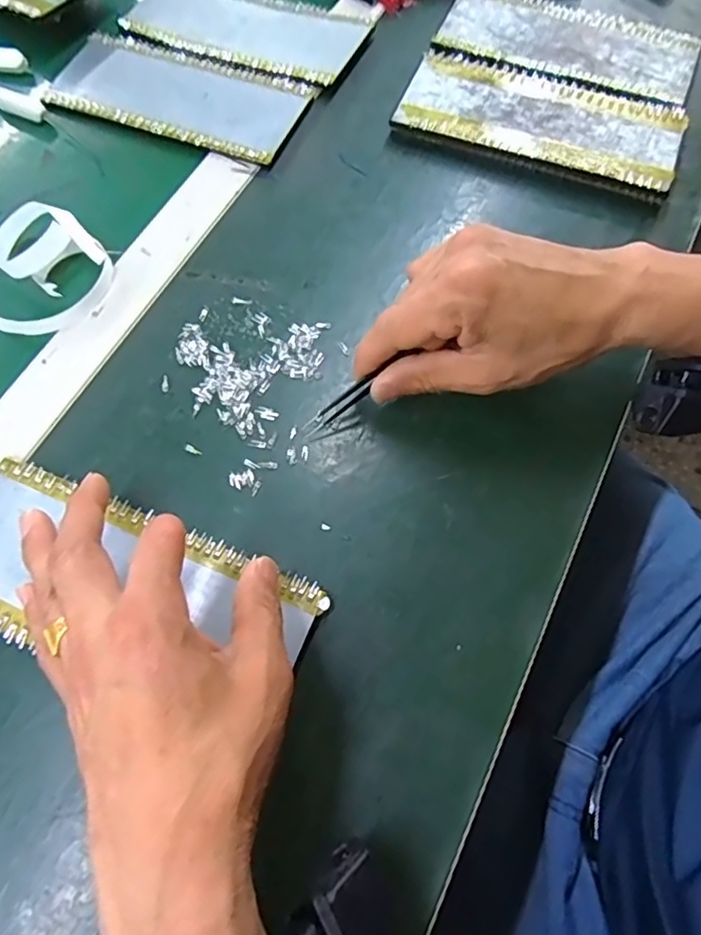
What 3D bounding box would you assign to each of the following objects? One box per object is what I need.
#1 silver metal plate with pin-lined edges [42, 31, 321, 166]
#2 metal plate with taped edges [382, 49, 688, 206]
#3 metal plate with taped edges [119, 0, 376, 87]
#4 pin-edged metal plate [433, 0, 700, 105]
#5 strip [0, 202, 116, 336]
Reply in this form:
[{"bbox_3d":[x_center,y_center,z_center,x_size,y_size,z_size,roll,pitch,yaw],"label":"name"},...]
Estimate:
[{"bbox_3d":[-0.136,-0.290,0.451,0.201,0.006,0.088,22,70,9],"label":"silver metal plate with pin-lined edges"},{"bbox_3d":[0.140,-0.256,0.429,0.197,0.015,0.094,21,70,8],"label":"metal plate with taped edges"},{"bbox_3d":[-0.089,-0.366,0.485,0.199,0.009,0.087,23,71,12],"label":"metal plate with taped edges"},{"bbox_3d":[0.174,-0.343,0.468,0.198,0.007,0.089,21,70,8],"label":"pin-edged metal plate"},{"bbox_3d":[-0.195,-0.130,0.379,0.072,0.019,0.086,-10,68,-3],"label":"strip"}]

